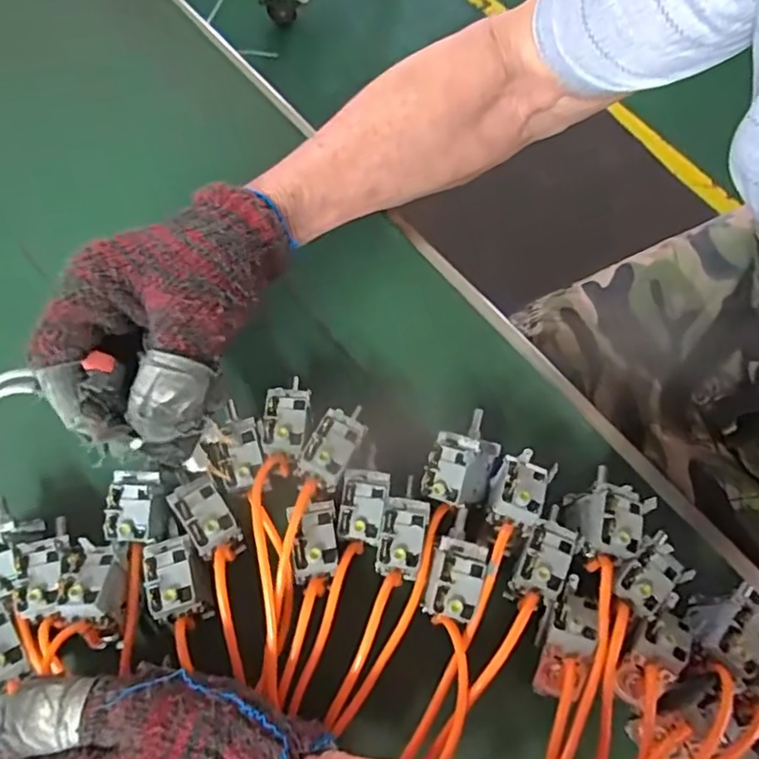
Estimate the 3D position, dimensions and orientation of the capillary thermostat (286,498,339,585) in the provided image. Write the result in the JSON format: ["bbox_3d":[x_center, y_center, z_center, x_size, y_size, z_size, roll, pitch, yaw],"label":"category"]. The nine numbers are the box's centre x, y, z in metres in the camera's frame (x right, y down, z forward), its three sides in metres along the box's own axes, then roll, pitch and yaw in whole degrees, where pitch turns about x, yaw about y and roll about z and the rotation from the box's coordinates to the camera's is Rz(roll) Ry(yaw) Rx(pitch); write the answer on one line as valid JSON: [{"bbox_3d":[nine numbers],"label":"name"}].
[{"bbox_3d":[-0.034,0.084,0.317,0.025,0.020,0.040,-12,75,-4],"label":"capillary thermostat"}]

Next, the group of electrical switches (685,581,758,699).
[{"bbox_3d":[0.195,0.139,0.312,0.050,0.038,0.056,-38,78,-10],"label":"group of electrical switches"}]

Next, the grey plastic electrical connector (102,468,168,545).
[{"bbox_3d":[-0.131,0.070,0.331,0.026,0.026,0.038,-4,75,-2],"label":"grey plastic electrical connector"}]

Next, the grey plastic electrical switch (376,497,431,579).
[{"bbox_3d":[0.013,0.083,0.319,0.024,0.010,0.040,10,75,2],"label":"grey plastic electrical switch"}]

